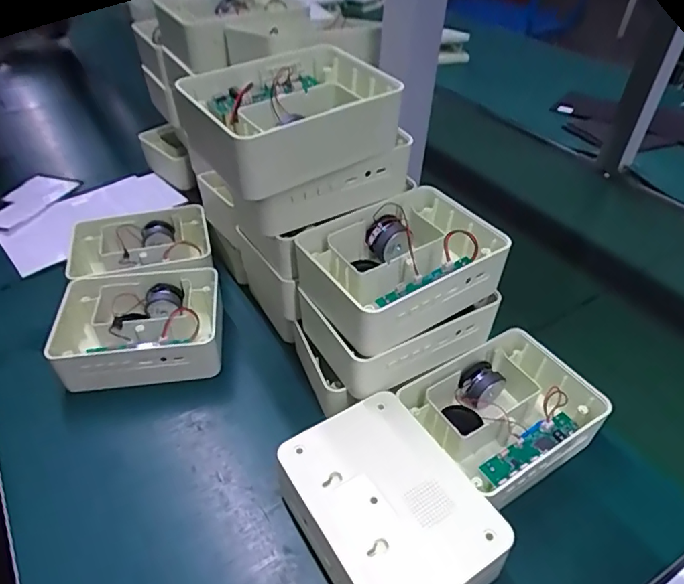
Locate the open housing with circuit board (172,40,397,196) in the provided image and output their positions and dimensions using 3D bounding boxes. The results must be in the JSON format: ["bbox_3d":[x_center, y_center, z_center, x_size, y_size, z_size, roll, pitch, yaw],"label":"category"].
[{"bbox_3d":[-0.038,-0.137,0.401,0.141,0.054,0.125,-23,47,-24],"label":"open housing with circuit board"}]

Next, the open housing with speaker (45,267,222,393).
[{"bbox_3d":[-0.193,0.036,0.495,0.152,0.056,0.104,-7,42,-9],"label":"open housing with speaker"}]

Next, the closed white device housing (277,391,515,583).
[{"bbox_3d":[0.029,0.154,0.357,0.104,0.060,0.139,-24,47,-25],"label":"closed white device housing"}]

